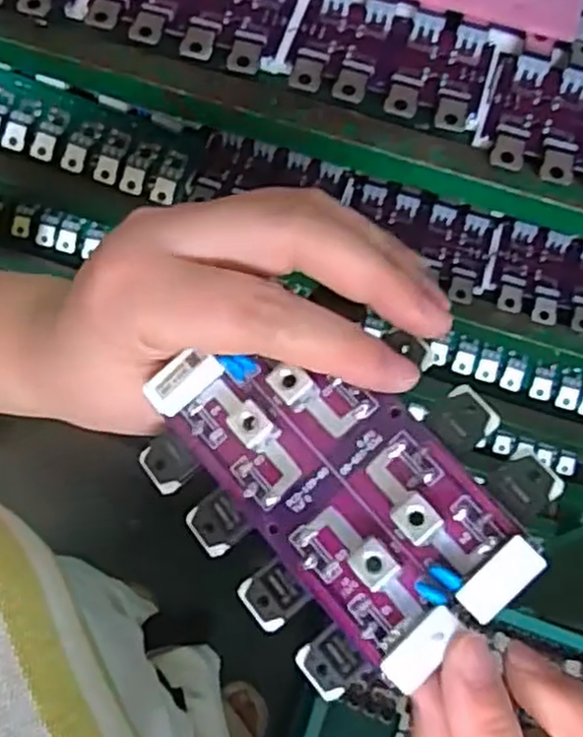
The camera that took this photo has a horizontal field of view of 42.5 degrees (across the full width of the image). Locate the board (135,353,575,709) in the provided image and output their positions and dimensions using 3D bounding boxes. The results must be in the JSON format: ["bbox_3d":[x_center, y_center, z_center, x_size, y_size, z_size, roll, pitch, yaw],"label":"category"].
[{"bbox_3d":[0.013,0.031,0.210,0.083,0.017,0.102,-44,74,3],"label":"board"}]

